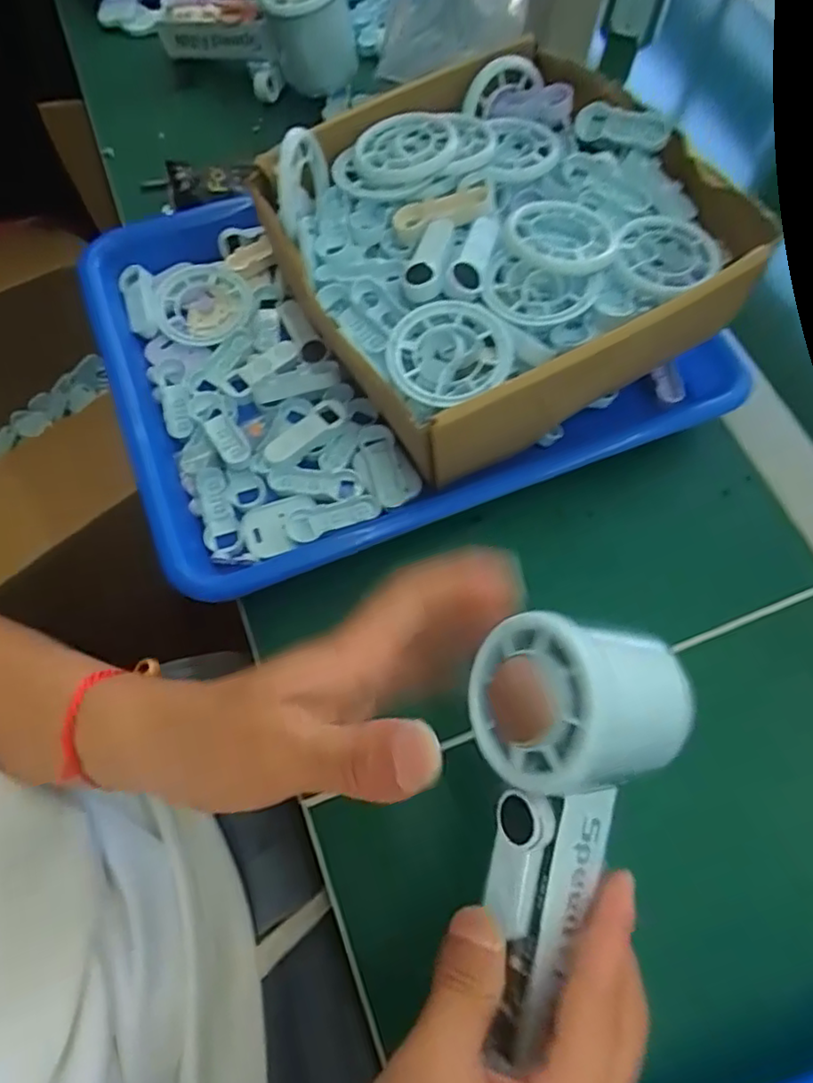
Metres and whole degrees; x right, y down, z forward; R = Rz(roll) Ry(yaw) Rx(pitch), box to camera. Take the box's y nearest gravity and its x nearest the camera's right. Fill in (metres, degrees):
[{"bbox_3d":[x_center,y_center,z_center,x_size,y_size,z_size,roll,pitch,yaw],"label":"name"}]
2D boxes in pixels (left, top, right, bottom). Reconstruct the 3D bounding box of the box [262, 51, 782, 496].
[{"bbox_3d":[0.052,-0.151,0.335,0.212,0.079,0.208,-24,70,-12],"label":"box"}]

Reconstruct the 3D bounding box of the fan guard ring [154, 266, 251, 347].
[{"bbox_3d":[-0.125,-0.146,0.375,0.056,0.008,0.054,1,67,-2],"label":"fan guard ring"}]

